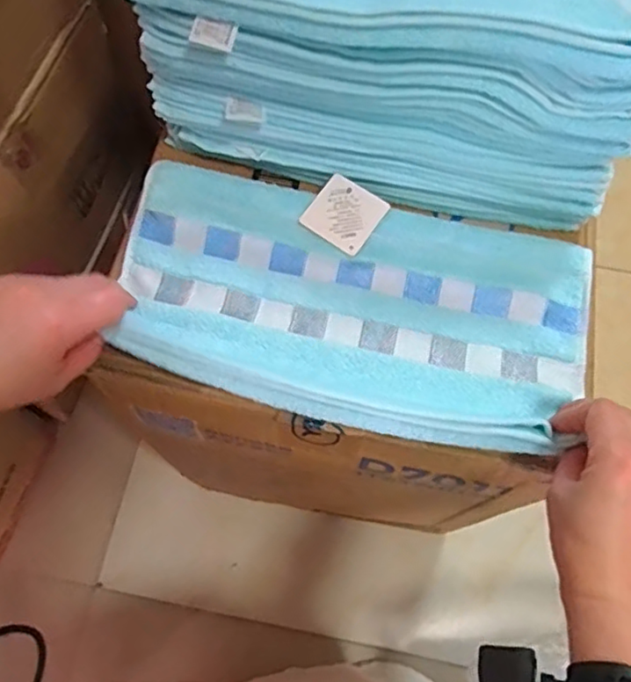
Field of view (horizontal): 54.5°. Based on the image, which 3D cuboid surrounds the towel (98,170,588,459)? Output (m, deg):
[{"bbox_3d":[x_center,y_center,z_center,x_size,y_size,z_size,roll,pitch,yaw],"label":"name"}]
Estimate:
[{"bbox_3d":[0.025,-0.027,0.426,0.324,0.023,0.162,12,69,4],"label":"towel"}]

